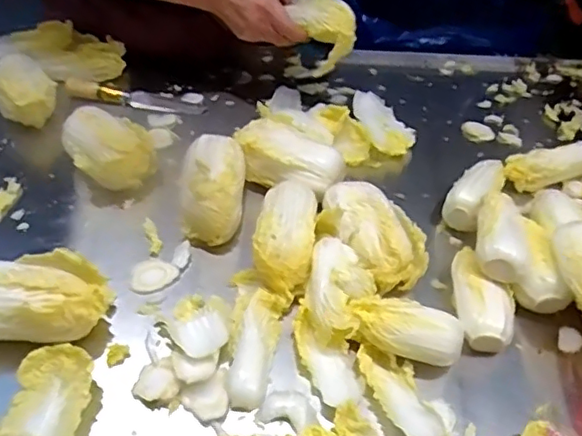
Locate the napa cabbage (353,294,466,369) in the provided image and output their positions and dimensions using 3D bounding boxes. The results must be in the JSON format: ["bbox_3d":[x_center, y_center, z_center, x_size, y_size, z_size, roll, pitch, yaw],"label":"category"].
[{"bbox_3d":[0.109,0.108,0.566,0.105,0.039,0.049,15,45,13],"label":"napa cabbage"}]

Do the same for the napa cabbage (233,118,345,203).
[{"bbox_3d":[-0.007,-0.066,0.729,0.145,0.064,0.075,30,50,26],"label":"napa cabbage"}]

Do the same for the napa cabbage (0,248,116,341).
[{"bbox_3d":[-0.252,0.076,0.564,0.142,0.069,0.092,-1,44,-4],"label":"napa cabbage"}]

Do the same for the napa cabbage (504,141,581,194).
[{"bbox_3d":[0.344,-0.068,0.767,0.138,0.045,0.045,-11,45,-14],"label":"napa cabbage"}]

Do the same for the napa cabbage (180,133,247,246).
[{"bbox_3d":[-0.093,-0.035,0.693,0.074,0.081,0.129,3,44,0],"label":"napa cabbage"}]

